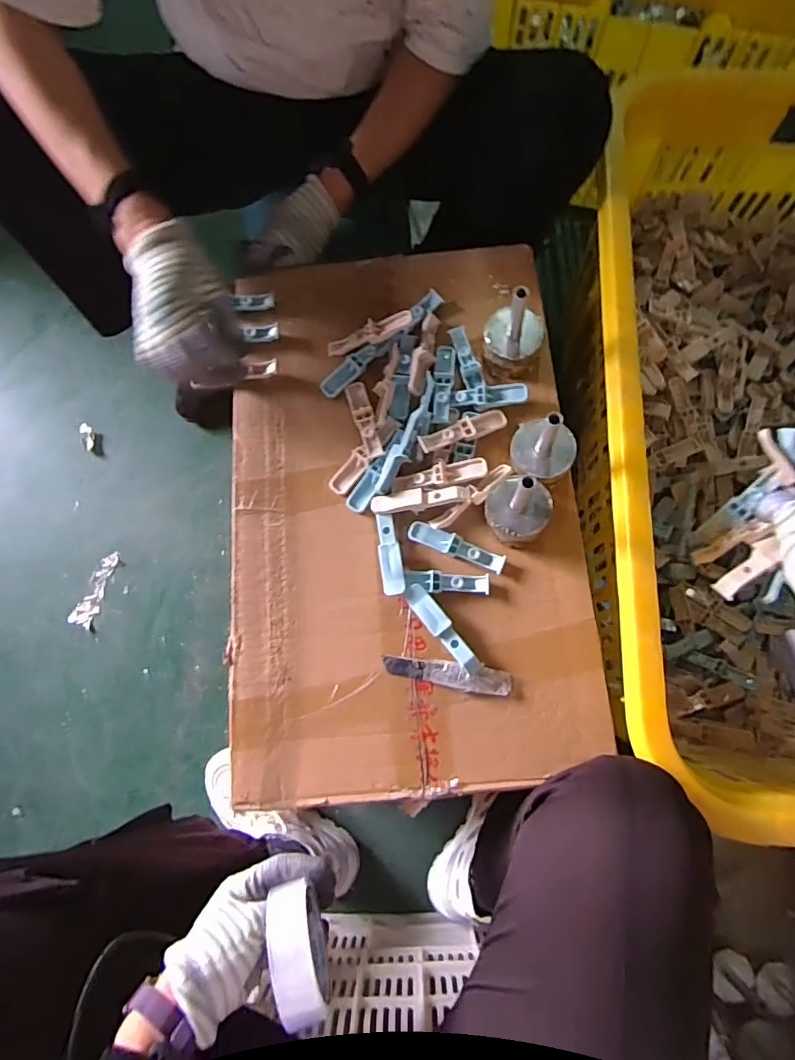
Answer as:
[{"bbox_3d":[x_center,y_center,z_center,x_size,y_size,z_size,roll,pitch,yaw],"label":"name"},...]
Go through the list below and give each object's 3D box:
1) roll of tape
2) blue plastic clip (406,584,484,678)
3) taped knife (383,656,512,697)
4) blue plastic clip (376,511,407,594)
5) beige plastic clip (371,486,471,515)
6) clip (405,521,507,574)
[{"bbox_3d":[-0.081,0.350,0.451,0.032,0.085,0.086,-16,75,-5],"label":"roll of tape"},{"bbox_3d":[0.043,0.093,0.496,0.020,0.008,0.099,-35,78,-10],"label":"blue plastic clip"},{"bbox_3d":[0.046,0.135,0.495,0.118,0.008,0.022,7,72,9],"label":"taped knife"},{"bbox_3d":[-0.008,0.023,0.516,0.021,0.010,0.081,-7,75,-3],"label":"blue plastic clip"},{"bbox_3d":[0.023,-0.030,0.526,0.096,0.009,0.021,-7,74,10],"label":"beige plastic clip"},{"bbox_3d":[0.058,0.016,0.520,0.097,0.011,0.021,22,75,5],"label":"clip"}]

